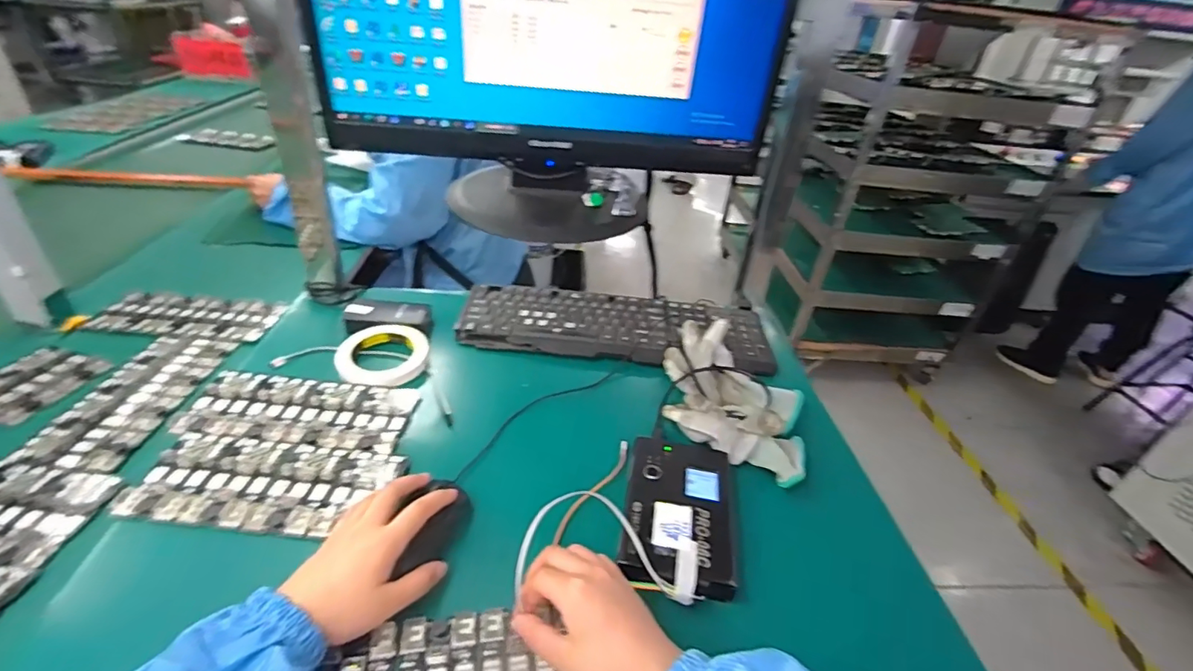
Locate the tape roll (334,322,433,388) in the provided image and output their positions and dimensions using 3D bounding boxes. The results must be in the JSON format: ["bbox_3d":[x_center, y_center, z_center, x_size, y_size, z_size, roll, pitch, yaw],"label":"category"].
[{"bbox_3d":[-0.262,0.023,0.652,0.104,0.027,0.100,5,34,-3],"label":"tape roll"}]

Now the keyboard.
[{"bbox_3d":[0.028,-0.020,0.749,0.423,0.028,0.153,8,34,1],"label":"keyboard"}]

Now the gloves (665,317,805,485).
[{"bbox_3d":[0.158,0.065,0.619,0.163,0.048,0.207,13,35,9],"label":"gloves"}]

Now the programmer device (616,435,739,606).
[{"bbox_3d":[0.079,0.161,0.494,0.100,0.025,0.173,11,35,6],"label":"programmer device"}]

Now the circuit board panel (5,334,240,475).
[{"bbox_3d":[-0.522,0.067,0.606,0.104,0.009,0.222,5,34,-3],"label":"circuit board panel"}]

